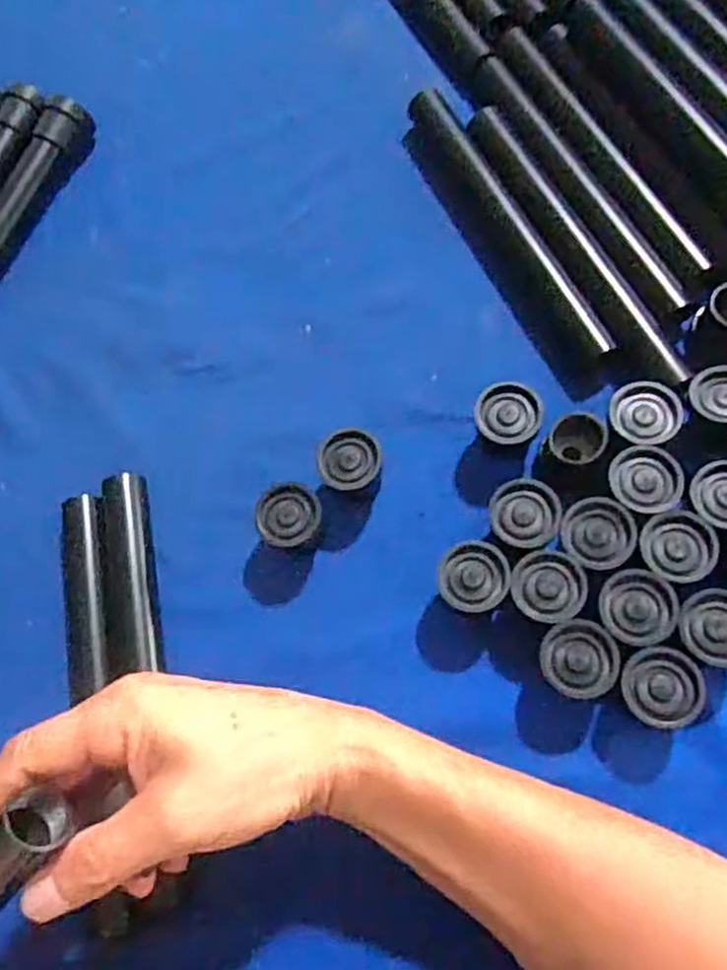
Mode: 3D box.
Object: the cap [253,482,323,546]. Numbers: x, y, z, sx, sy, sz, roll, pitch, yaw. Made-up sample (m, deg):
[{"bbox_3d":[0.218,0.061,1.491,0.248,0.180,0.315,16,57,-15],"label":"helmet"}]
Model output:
[{"bbox_3d":[-0.040,0.017,0.394,0.033,0.033,0.032,-2,70,7],"label":"cap"}]

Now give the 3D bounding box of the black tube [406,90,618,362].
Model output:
[{"bbox_3d":[0.087,-0.163,0.443,0.023,0.020,0.216,-27,69,-2],"label":"black tube"}]

